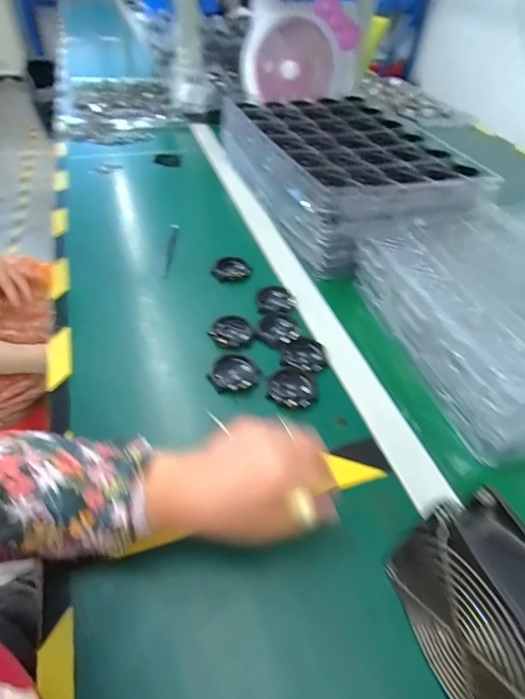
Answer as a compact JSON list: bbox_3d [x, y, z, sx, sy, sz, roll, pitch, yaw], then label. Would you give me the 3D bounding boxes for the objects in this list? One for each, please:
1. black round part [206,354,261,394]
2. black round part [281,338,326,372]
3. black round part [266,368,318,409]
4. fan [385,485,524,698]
[{"bbox_3d":[-0.031,0.026,0.444,0.053,0.016,0.057,3,45,-3],"label":"black round part"},{"bbox_3d":[0.048,0.006,0.468,0.050,0.016,0.043,13,46,7],"label":"black round part"},{"bbox_3d":[0.032,0.041,0.433,0.052,0.014,0.054,3,45,-3],"label":"black round part"},{"bbox_3d":[0.133,0.163,0.238,0.046,0.106,0.120,-10,47,-15],"label":"fan"}]

